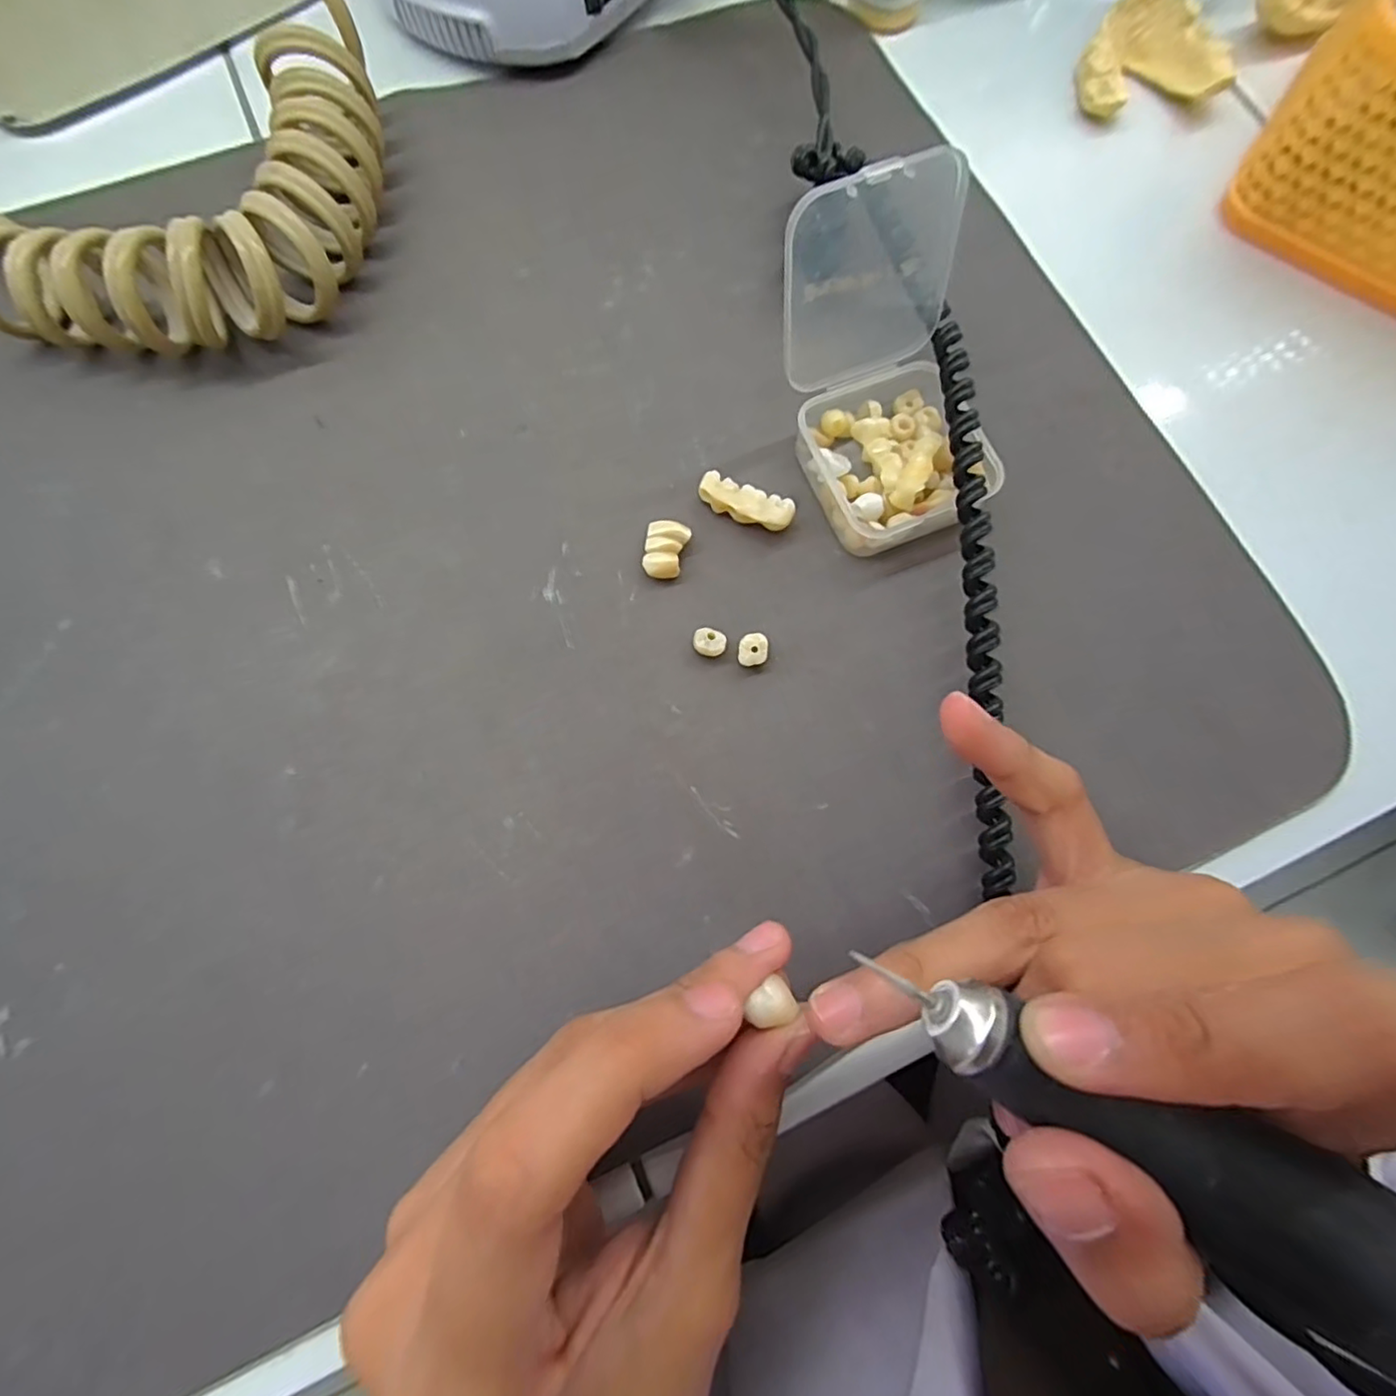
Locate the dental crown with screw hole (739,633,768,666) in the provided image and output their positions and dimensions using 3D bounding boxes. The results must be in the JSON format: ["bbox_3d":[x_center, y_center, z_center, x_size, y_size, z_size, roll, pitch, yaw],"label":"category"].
[{"bbox_3d":[0.018,-0.015,0.198,0.009,0.006,0.010,3,77,-1],"label":"dental crown with screw hole"}]

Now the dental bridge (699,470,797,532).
[{"bbox_3d":[0.016,-0.065,0.209,0.033,0.009,0.014,25,77,4],"label":"dental bridge"}]

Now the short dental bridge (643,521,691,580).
[{"bbox_3d":[-0.010,-0.050,0.205,0.014,0.005,0.020,6,76,0],"label":"short dental bridge"}]

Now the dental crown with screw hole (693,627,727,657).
[{"bbox_3d":[0.004,-0.018,0.197,0.010,0.004,0.009,3,76,-1],"label":"dental crown with screw hole"}]

